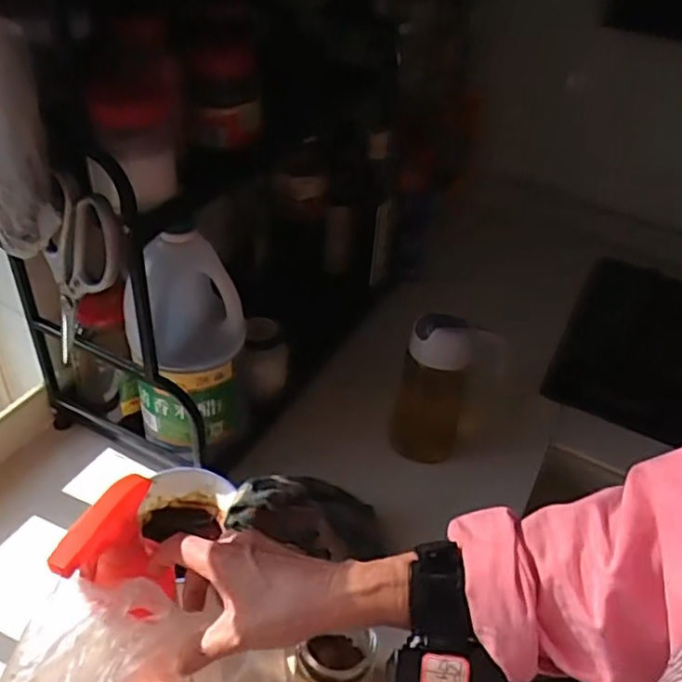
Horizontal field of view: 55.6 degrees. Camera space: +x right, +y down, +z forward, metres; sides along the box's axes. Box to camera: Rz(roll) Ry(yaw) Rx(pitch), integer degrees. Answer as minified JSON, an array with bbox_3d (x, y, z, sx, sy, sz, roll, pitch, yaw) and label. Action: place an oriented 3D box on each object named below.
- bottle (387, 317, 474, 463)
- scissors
[{"bbox_3d":[0.106,0.061,0.750,0.076,0.195,0.060,15,41,10],"label":"bottle"},{"bbox_3d":[-0.237,-0.049,0.580,0.068,0.210,0.026,32,42,-2],"label":"scissors"}]

